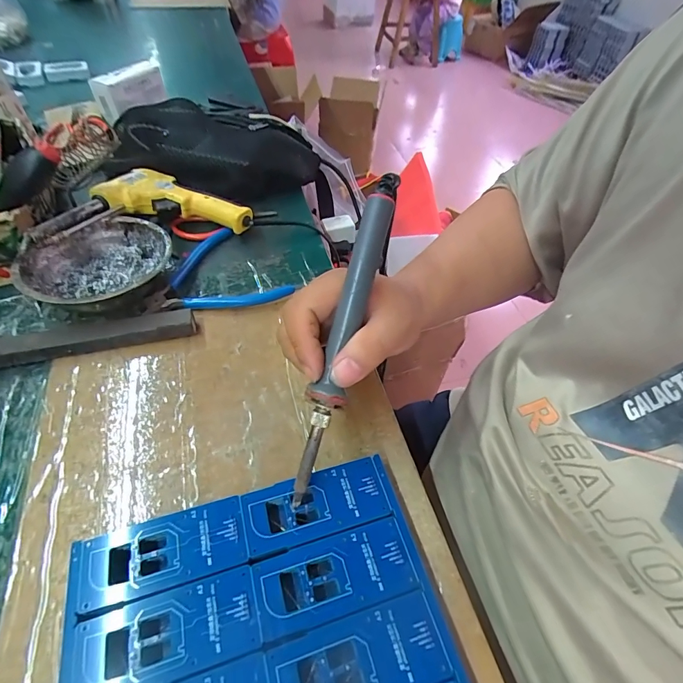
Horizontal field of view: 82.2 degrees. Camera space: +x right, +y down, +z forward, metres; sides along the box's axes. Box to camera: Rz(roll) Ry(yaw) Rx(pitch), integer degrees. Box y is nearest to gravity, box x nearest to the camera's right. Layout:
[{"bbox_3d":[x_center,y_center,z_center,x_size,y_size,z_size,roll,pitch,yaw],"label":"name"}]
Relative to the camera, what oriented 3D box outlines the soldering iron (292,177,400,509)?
[{"bbox_3d":[0.001,-0.004,0.244,0.020,0.016,0.210,16,88,9],"label":"soldering iron"}]

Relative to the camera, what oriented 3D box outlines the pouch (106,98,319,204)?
[{"bbox_3d":[-0.167,-0.250,0.502,0.267,0.074,0.145,4,51,0],"label":"pouch"}]

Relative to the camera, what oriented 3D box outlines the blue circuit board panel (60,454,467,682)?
[{"bbox_3d":[-0.041,0.164,0.210,0.188,0.020,0.159,-12,53,-13],"label":"blue circuit board panel"}]

